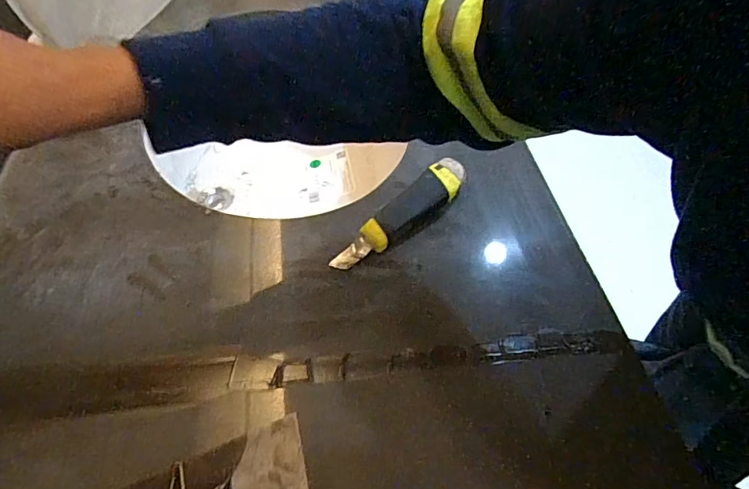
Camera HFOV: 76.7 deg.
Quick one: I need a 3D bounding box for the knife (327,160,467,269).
[{"bbox_3d":[0.030,-0.031,0.469,0.041,0.029,0.170,36,56,21],"label":"knife"}]

